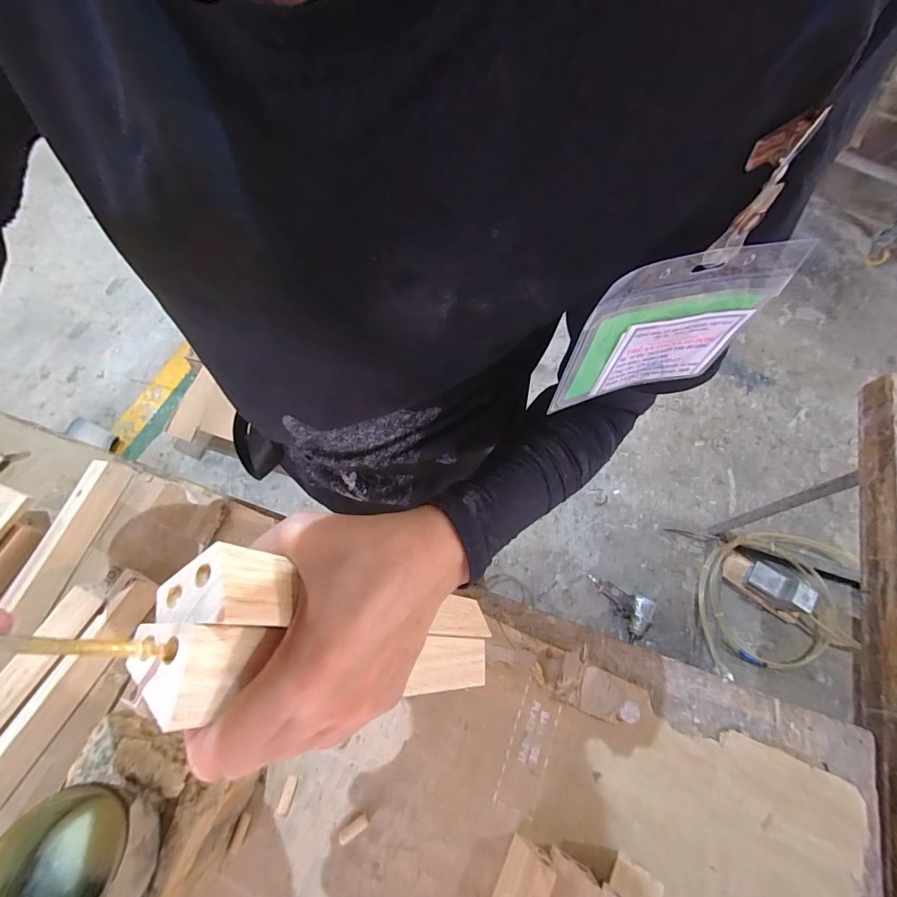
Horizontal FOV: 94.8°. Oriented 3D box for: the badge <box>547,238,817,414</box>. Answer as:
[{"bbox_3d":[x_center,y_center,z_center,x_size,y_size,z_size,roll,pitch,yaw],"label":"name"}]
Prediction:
[{"bbox_3d":[0.100,-0.053,0.192,0.096,0.083,0.005,-12,63,-13],"label":"badge"}]

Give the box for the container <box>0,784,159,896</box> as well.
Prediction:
[{"bbox_3d":[-0.233,0.260,0.251,0.078,0.056,0.087,3,67,1],"label":"container"}]

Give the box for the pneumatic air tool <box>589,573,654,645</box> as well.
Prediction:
[{"bbox_3d":[0.505,0.475,1.236,0.193,0.041,0.125,25,69,10],"label":"pneumatic air tool"}]

